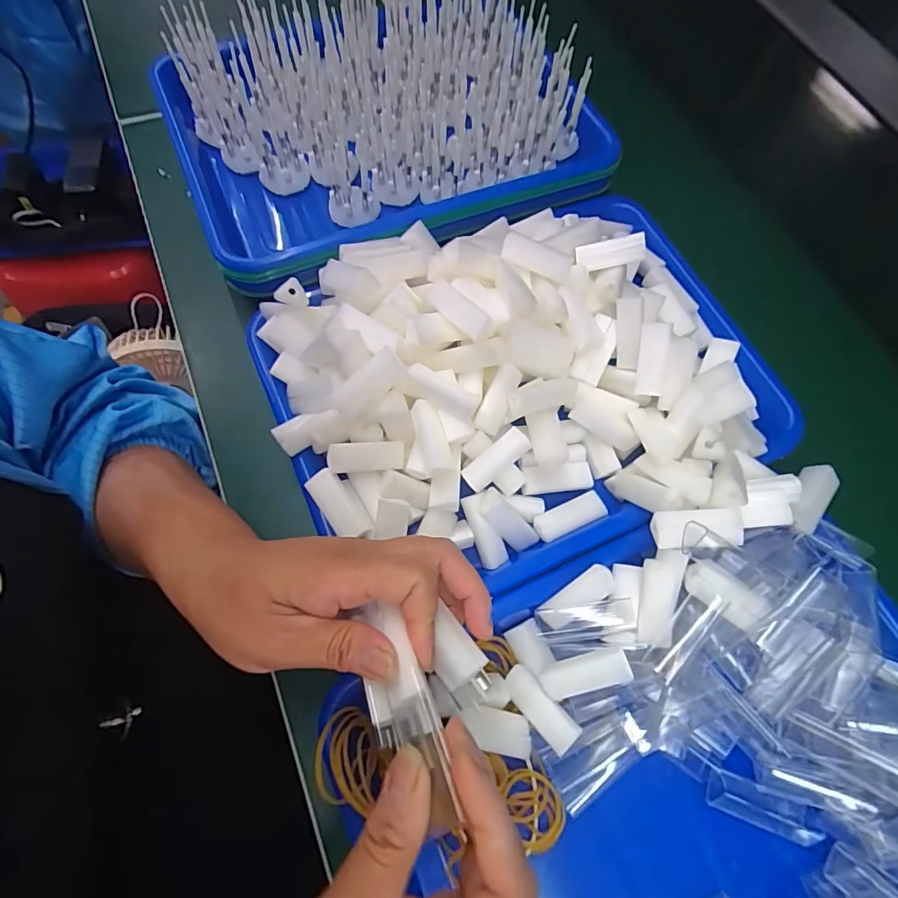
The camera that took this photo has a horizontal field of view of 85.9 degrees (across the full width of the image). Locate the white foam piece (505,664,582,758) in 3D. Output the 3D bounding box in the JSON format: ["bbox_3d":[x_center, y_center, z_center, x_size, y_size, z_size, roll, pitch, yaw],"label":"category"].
[{"bbox_3d":[0.050,0.142,0.264,0.018,0.004,0.046,-45,70,7],"label":"white foam piece"}]

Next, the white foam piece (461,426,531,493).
[{"bbox_3d":[0.030,0.007,0.303,0.045,0.008,0.017,-41,75,5],"label":"white foam piece"}]

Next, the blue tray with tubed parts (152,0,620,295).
[{"bbox_3d":[-0.054,-0.278,0.389,0.333,0.068,0.248,-25,72,-12],"label":"blue tray with tubed parts"}]

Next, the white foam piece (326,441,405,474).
[{"bbox_3d":[-0.050,0.005,0.295,0.046,0.011,0.015,-3,68,-19],"label":"white foam piece"}]

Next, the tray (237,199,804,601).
[{"bbox_3d":[0.055,-0.045,0.312,0.317,0.069,0.258,-19,71,-10],"label":"tray"}]

